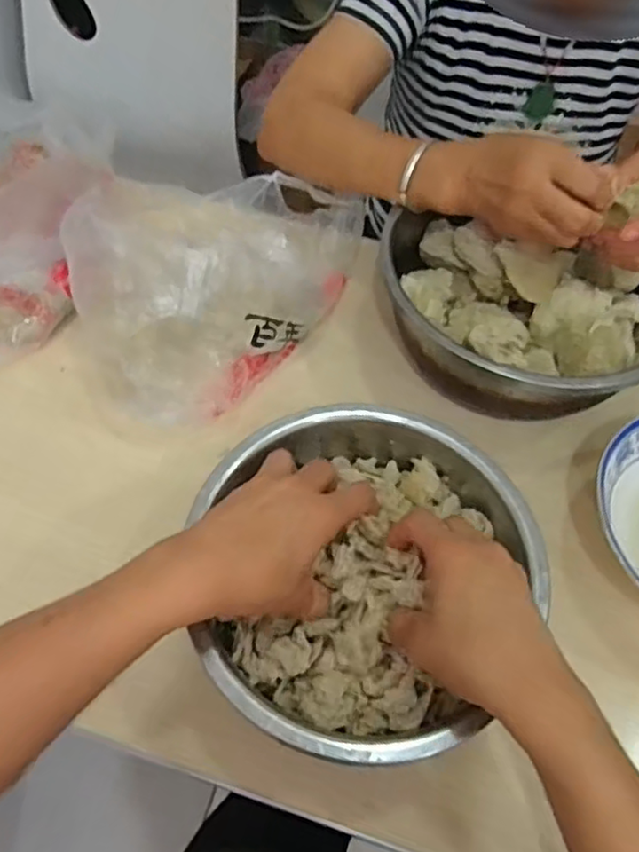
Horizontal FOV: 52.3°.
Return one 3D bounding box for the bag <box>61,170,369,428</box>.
[{"bbox_3d":[-0.092,-0.154,0.588,0.187,0.128,0.306,25,61,13],"label":"bag"}]

